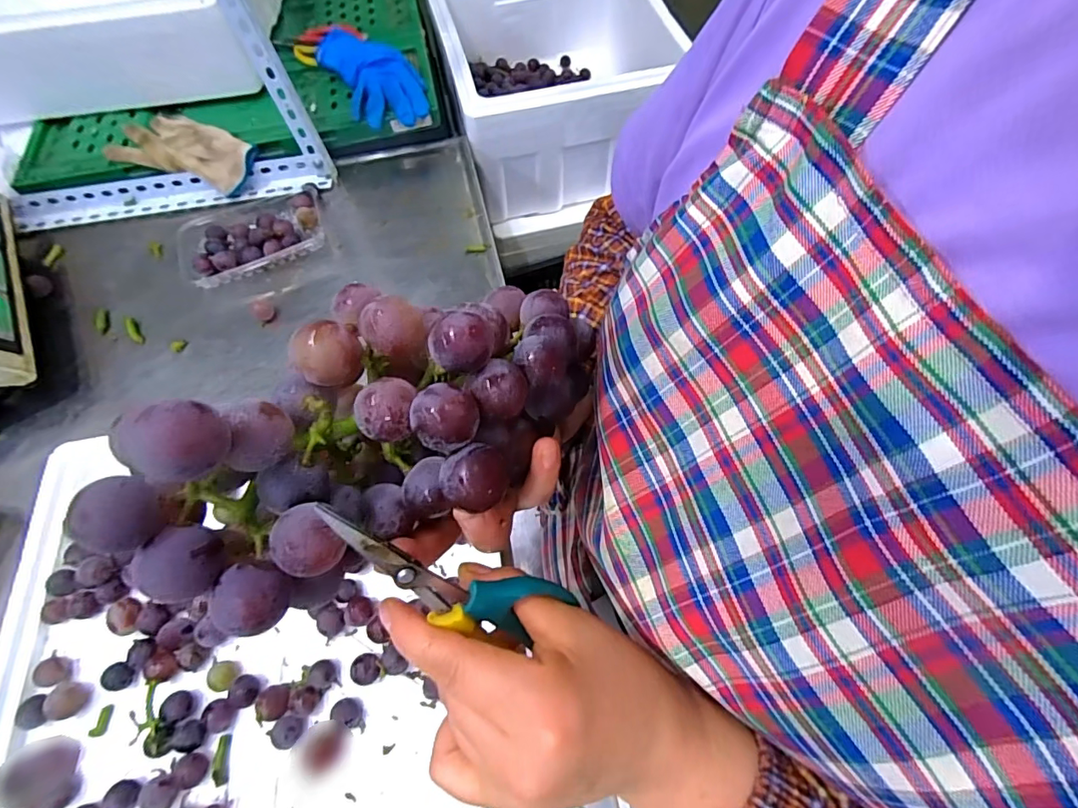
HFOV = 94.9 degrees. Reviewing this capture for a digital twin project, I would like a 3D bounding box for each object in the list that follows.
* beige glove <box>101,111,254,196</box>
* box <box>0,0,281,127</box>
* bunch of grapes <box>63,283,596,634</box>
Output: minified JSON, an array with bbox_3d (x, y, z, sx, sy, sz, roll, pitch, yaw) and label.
[{"bbox_3d":[-0.494,-0.349,0.699,0.202,0.054,0.095,17,66,11],"label":"beige glove"},{"bbox_3d":[-0.613,-0.551,0.725,0.469,0.151,0.265,-5,64,0],"label":"box"},{"bbox_3d":[-0.053,0.005,0.199,0.197,0.073,0.082,-30,61,-26],"label":"bunch of grapes"}]

